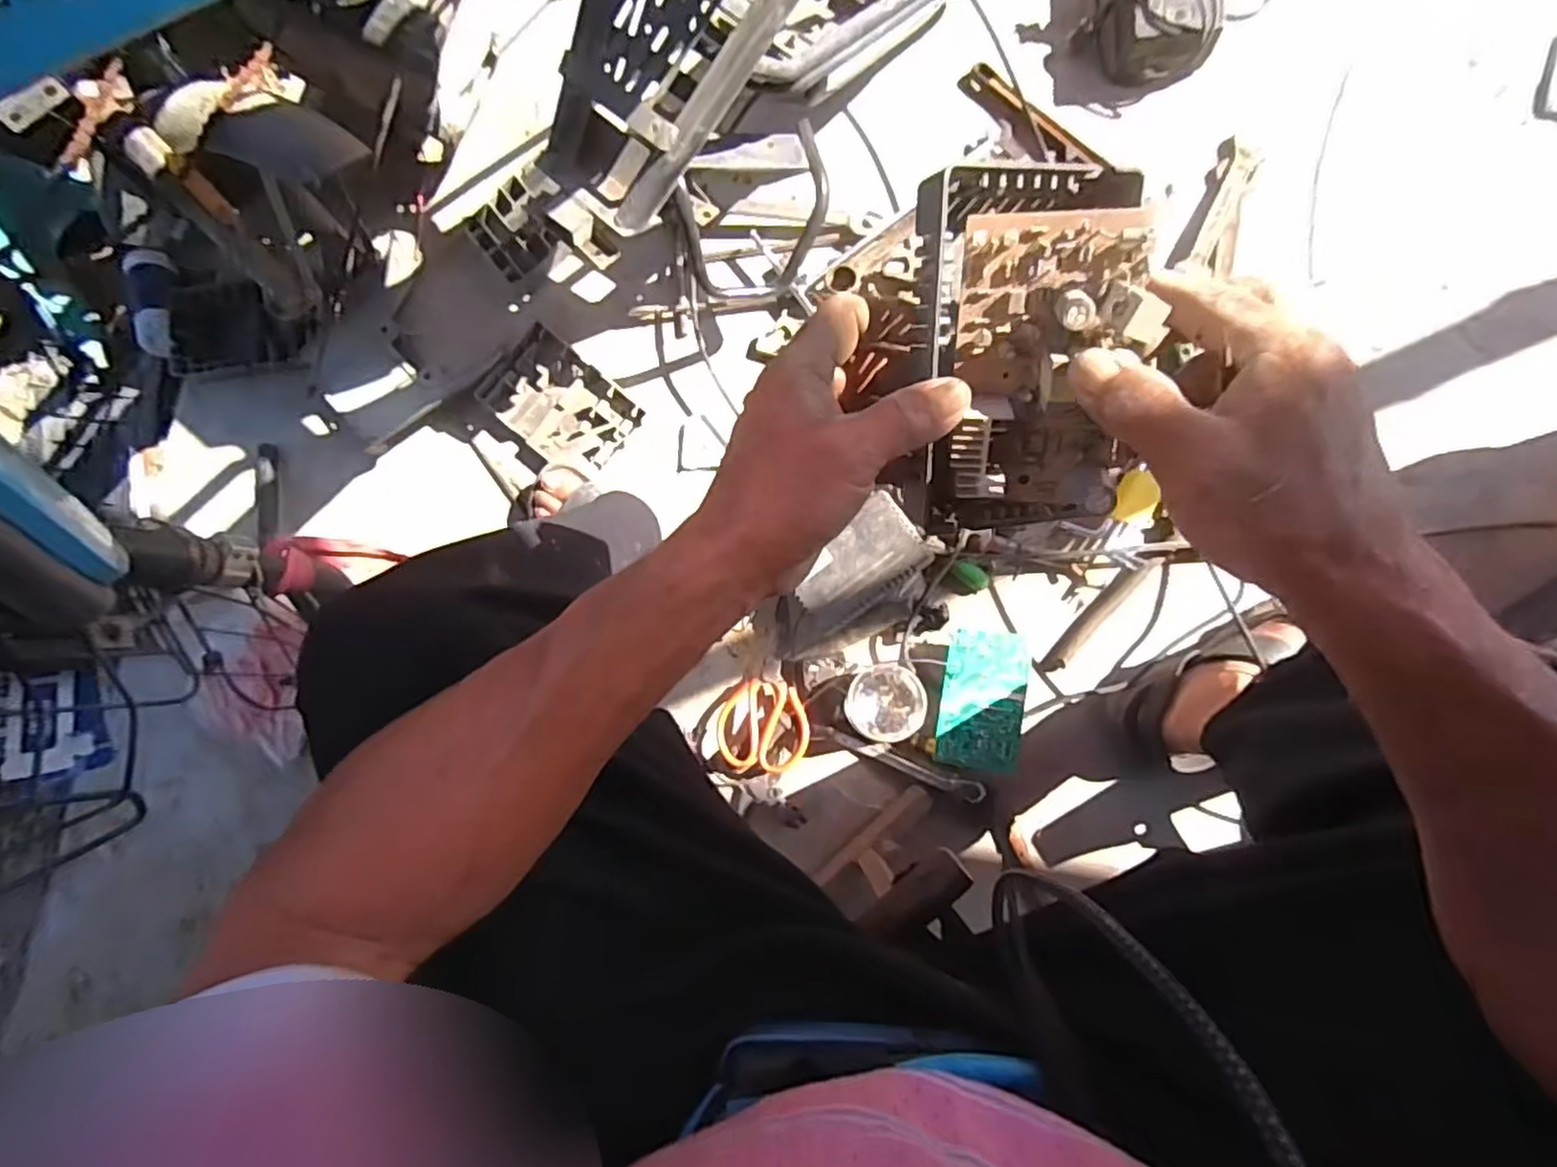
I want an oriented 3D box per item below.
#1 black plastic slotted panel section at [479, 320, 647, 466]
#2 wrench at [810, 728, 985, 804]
[{"bbox_3d":[-0.273,-0.223,0.863,0.194,0.029,0.124,39,93,8],"label":"black plastic slotted panel section"},{"bbox_3d":[0.135,0.203,0.771,0.196,0.015,0.021,19,91,8],"label":"wrench"}]

